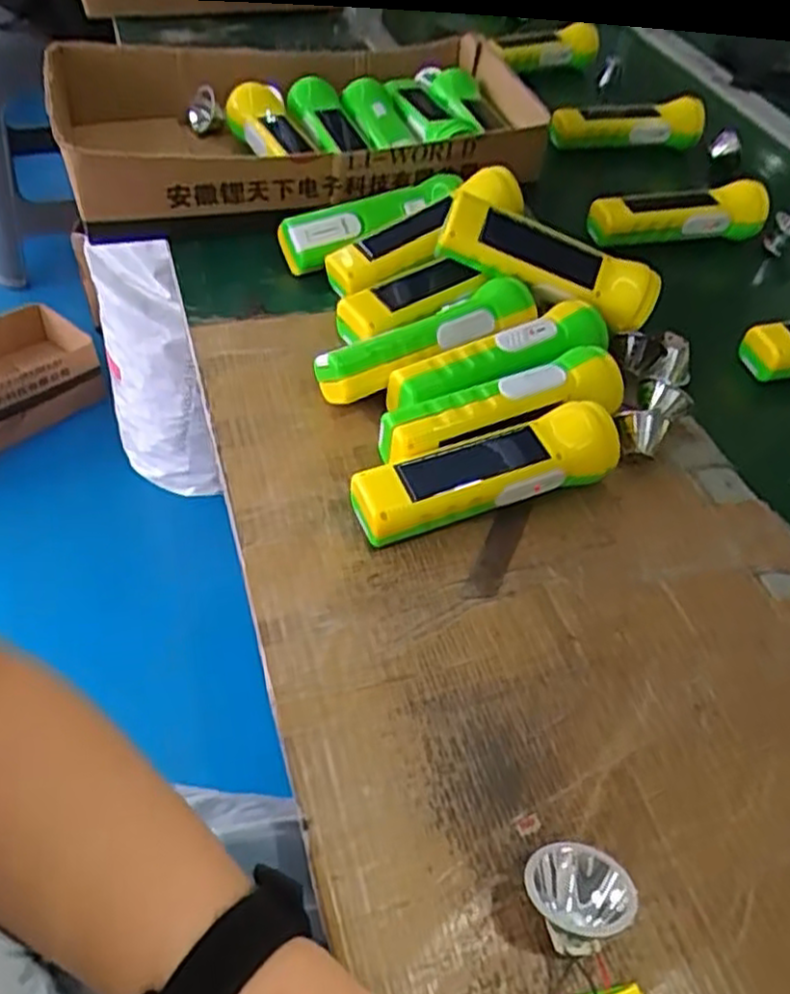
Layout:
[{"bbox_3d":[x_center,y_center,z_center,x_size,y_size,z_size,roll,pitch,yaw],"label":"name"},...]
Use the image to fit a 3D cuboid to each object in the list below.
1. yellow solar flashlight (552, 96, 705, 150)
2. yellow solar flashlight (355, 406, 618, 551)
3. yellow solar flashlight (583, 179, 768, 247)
[{"bbox_3d":[0.256,-0.417,0.828,0.171,0.055,0.047,-5,51,-10],"label":"yellow solar flashlight"},{"bbox_3d":[0.057,-0.014,0.455,0.164,0.042,0.042,-14,53,-17],"label":"yellow solar flashlight"},{"bbox_3d":[0.270,-0.272,0.705,0.173,0.047,0.041,-5,51,-10],"label":"yellow solar flashlight"}]

